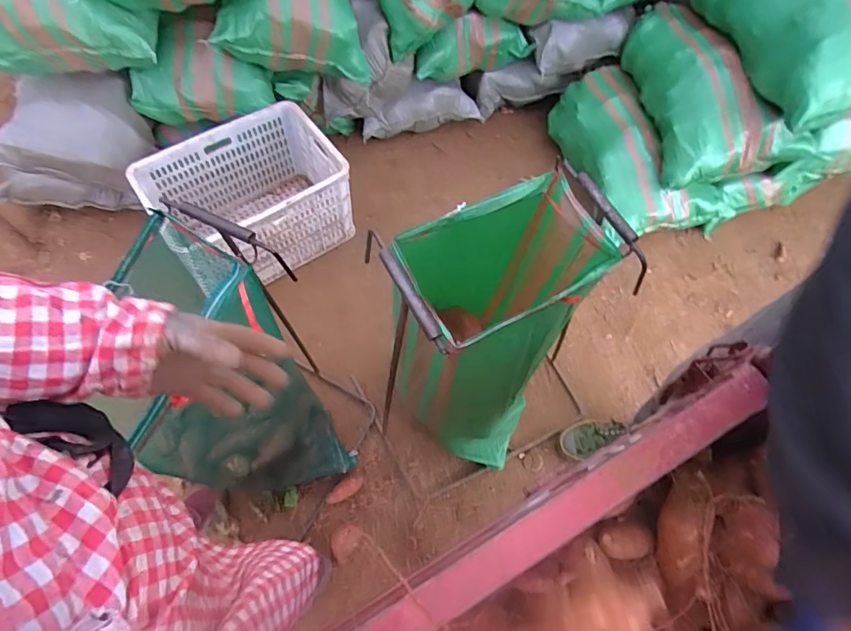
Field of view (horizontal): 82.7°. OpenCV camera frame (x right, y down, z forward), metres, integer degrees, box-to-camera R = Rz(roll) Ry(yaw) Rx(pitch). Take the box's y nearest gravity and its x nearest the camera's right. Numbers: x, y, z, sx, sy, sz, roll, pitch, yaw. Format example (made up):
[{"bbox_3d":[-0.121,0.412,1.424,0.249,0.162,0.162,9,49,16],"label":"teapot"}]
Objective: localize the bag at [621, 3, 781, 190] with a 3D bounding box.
[{"bbox_3d":[0.844,-0.705,1.488,0.311,0.224,0.595,-2,61,-3],"label":"bag"}]

